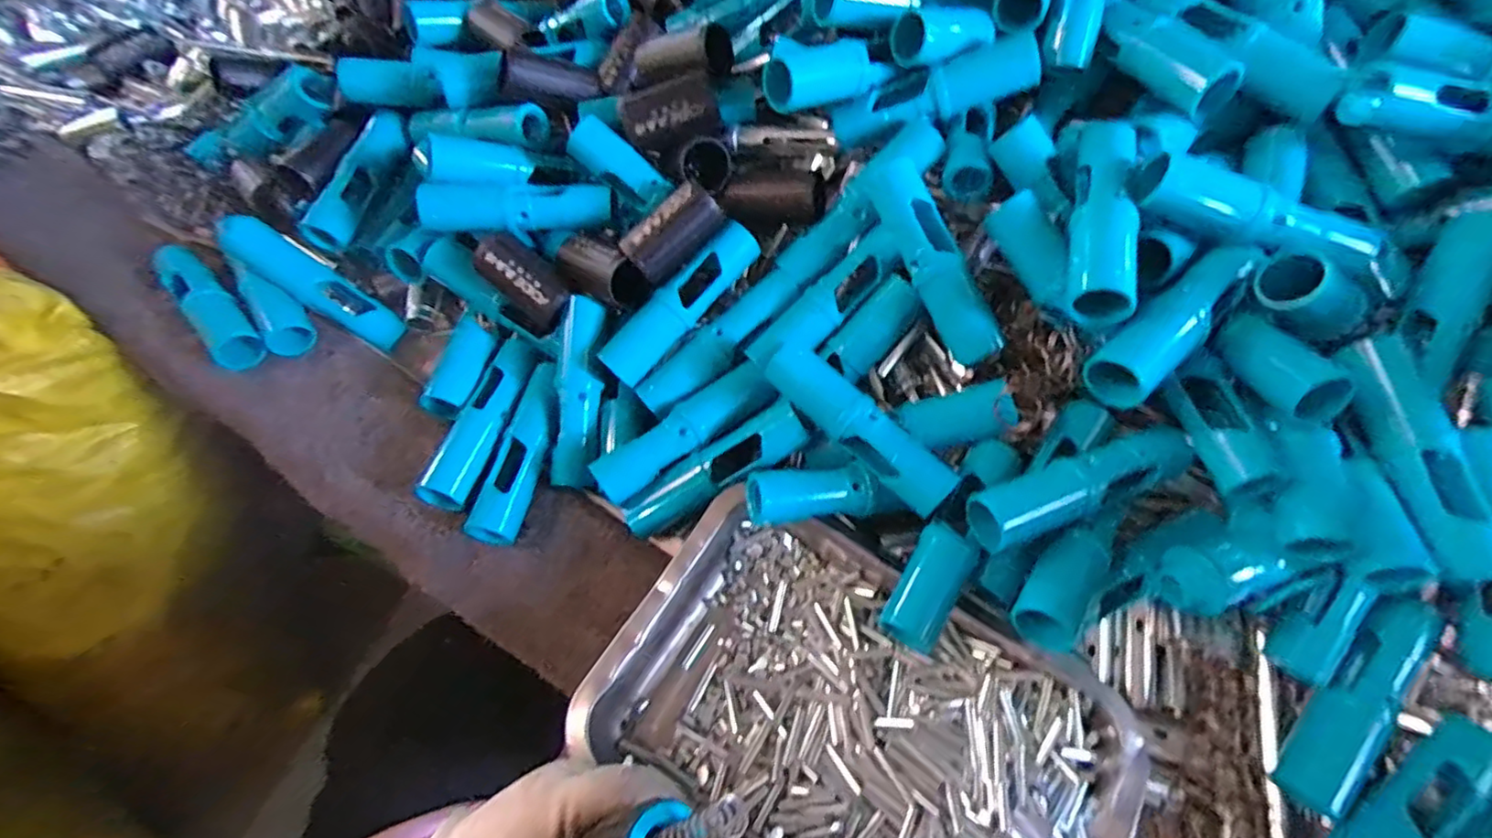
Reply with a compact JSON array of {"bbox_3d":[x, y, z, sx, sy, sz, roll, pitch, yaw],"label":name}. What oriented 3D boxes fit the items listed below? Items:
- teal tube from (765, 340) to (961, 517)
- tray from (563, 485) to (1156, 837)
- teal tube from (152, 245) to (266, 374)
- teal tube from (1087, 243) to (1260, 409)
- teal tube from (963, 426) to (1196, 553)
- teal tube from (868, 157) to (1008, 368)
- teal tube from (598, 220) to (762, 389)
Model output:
[{"bbox_3d":[0.061,0.005,0.351,0.117,0.026,0.028,41,66,20],"label":"teal tube"},{"bbox_3d":[0.056,0.160,0.326,0.250,0.032,0.173,31,63,15],"label":"tray"},{"bbox_3d":[-0.385,-0.083,0.456,0.033,0.037,0.119,-40,68,-22],"label":"teal tube"},{"bbox_3d":[0.220,-0.050,0.327,0.114,0.028,0.030,-36,67,-21],"label":"teal tube"},{"bbox_3d":[0.173,0.034,0.333,0.122,0.022,0.029,-19,62,-13],"label":"teal tube"},{"bbox_3d":[0.106,-0.091,0.366,0.026,0.030,0.126,-22,81,-15],"label":"teal tube"},{"bbox_3d":[-0.040,-0.072,0.399,0.119,0.023,0.025,-46,69,-1],"label":"teal tube"}]

